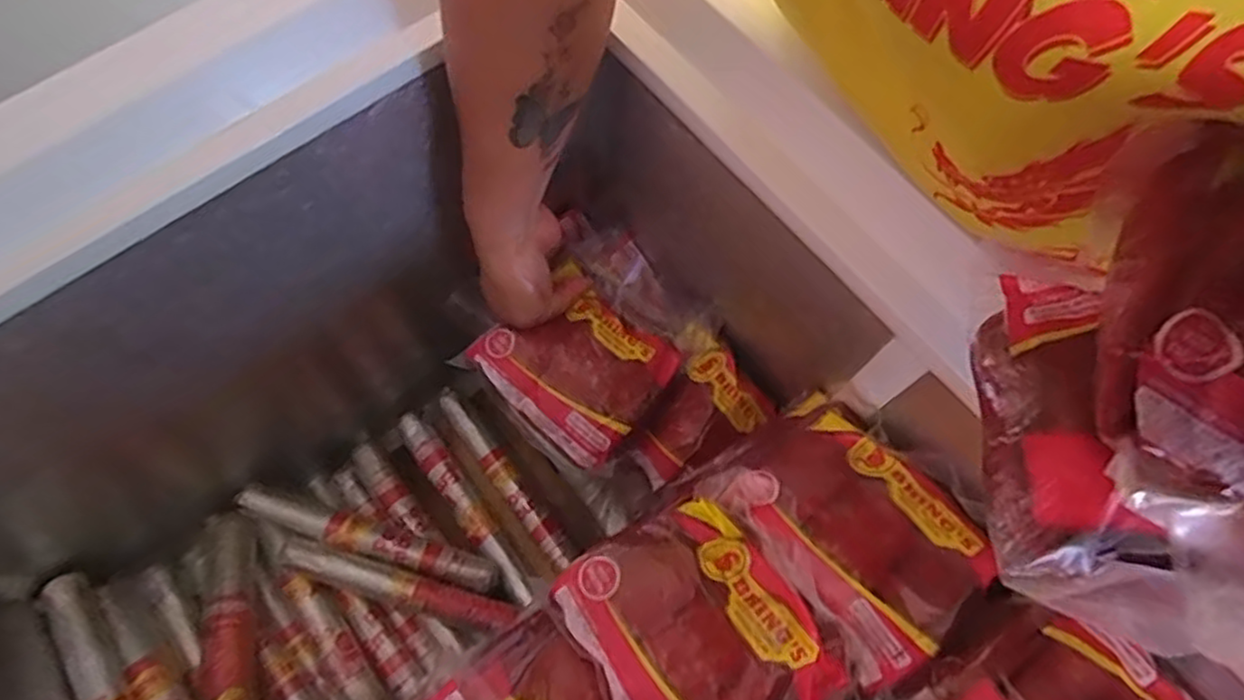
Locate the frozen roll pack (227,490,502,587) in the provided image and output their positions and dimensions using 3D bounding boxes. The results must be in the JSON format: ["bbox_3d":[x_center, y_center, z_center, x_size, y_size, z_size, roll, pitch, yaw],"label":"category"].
[{"bbox_3d":[-0.220,0.166,0.626,0.224,0.027,0.028,20,70,-9],"label":"frozen roll pack"}]

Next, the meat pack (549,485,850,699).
[{"bbox_3d":[0.037,0.140,0.347,0.101,0.026,0.127,-31,73,-14],"label":"meat pack"}]

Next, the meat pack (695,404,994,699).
[{"bbox_3d":[0.117,0.085,0.373,0.096,0.024,0.138,-31,57,-17],"label":"meat pack"}]

